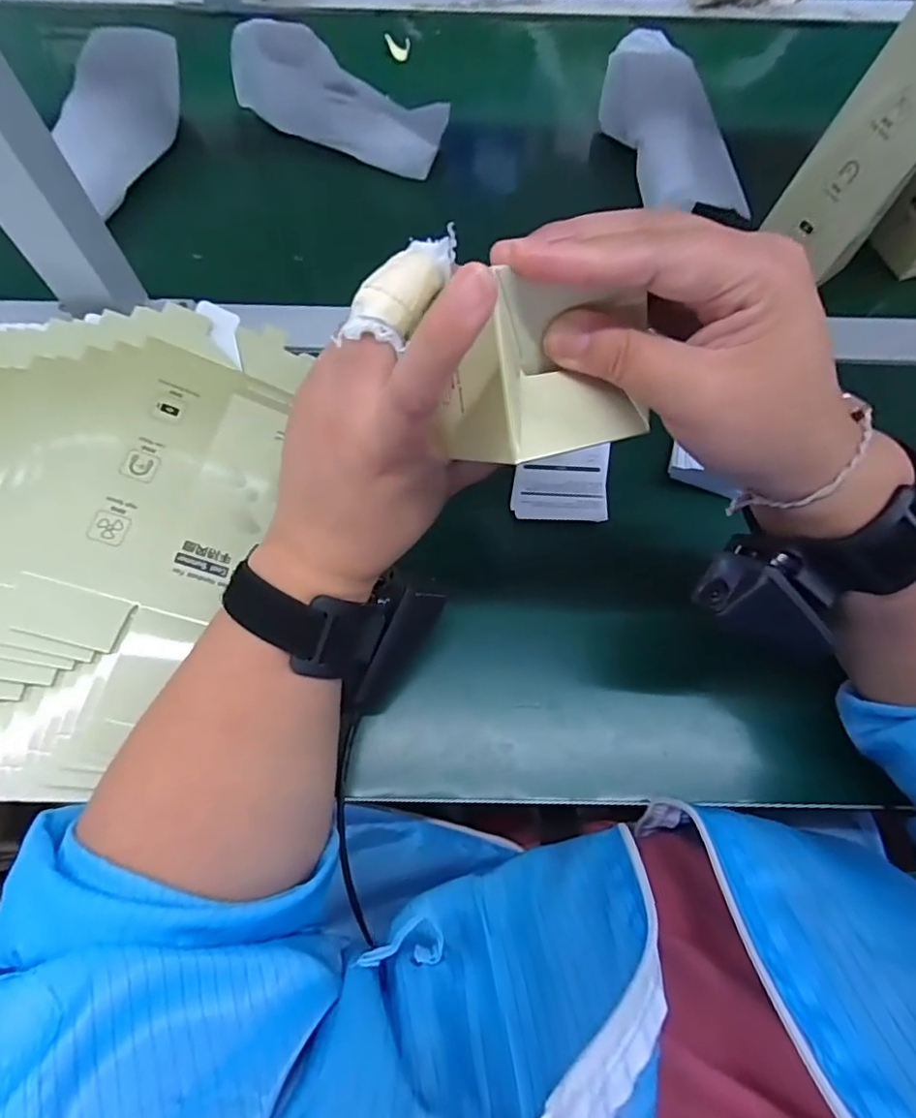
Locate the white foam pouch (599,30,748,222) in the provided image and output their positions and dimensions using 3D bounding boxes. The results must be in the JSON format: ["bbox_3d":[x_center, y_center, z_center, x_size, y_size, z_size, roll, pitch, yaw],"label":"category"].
[{"bbox_3d":[0.173,-0.366,0.486,0.071,0.060,0.192,-15,70,-6],"label":"white foam pouch"}]

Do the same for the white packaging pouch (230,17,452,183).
[{"bbox_3d":[-0.105,-0.397,0.485,0.193,0.059,0.055,23,70,8],"label":"white packaging pouch"}]

